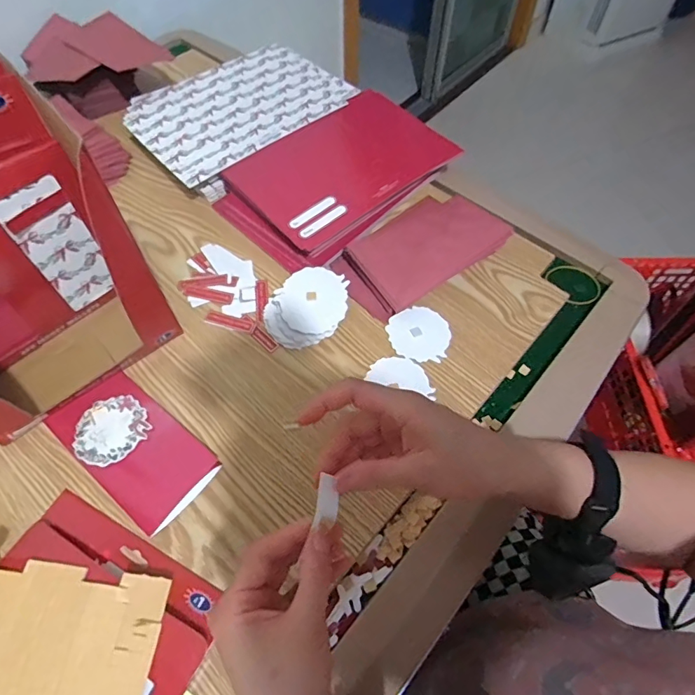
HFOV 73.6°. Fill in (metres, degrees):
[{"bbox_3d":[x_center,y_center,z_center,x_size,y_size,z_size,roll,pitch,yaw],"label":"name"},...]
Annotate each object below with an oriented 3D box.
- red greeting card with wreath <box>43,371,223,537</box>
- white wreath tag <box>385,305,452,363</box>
[{"bbox_3d":[-0.204,0.092,0.442,0.161,0.013,0.083,36,66,19],"label":"red greeting card with wreath"},{"bbox_3d":[0.082,-0.014,0.512,0.066,0.004,0.069,-26,63,-15],"label":"white wreath tag"}]

